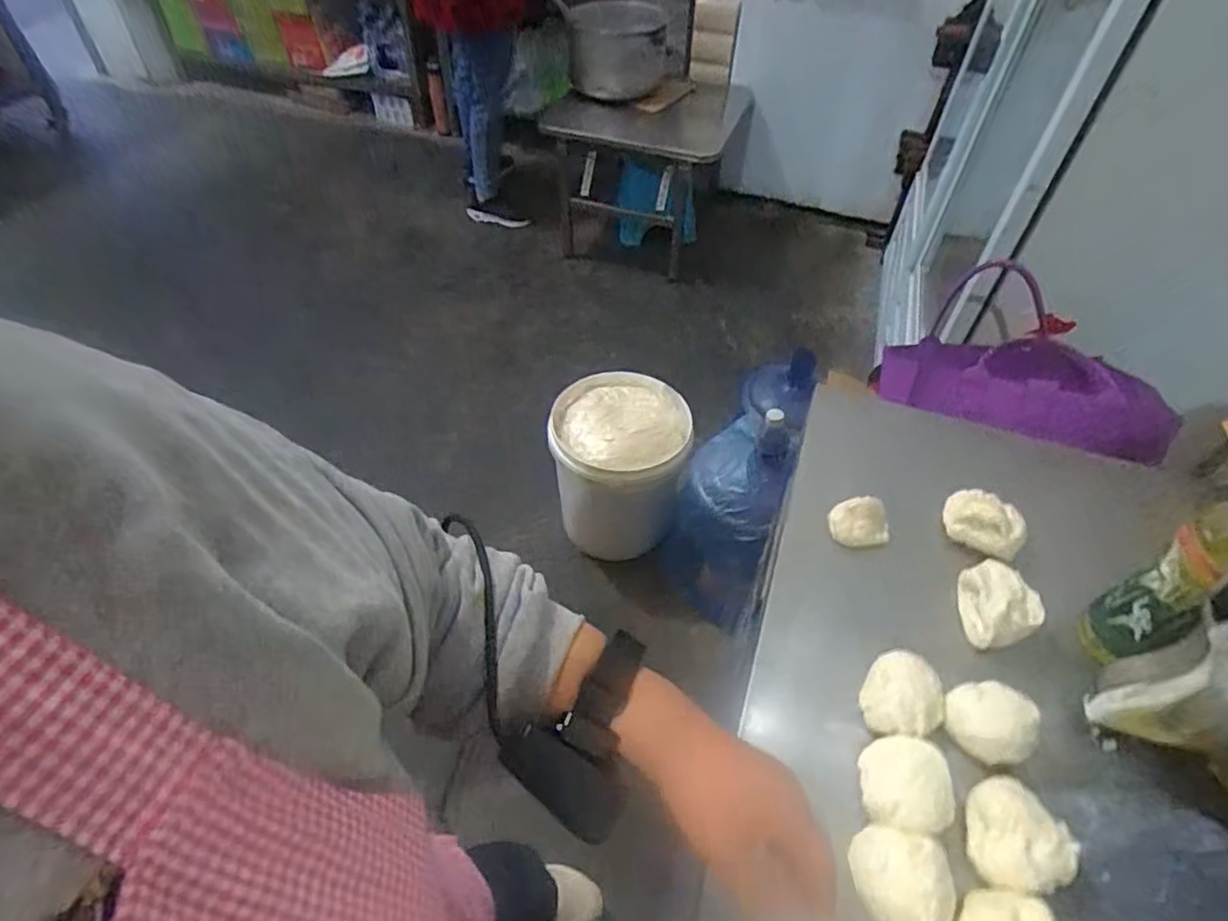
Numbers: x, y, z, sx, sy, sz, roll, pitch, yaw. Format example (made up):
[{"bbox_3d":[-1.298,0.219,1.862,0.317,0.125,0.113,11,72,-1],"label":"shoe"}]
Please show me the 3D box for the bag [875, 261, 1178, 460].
[{"bbox_3d":[0.560,-0.139,0.925,0.320,0.102,0.291,17,51,12],"label":"bag"}]

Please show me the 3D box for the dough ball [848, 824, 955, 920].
[{"bbox_3d":[0.204,0.297,0.468,0.057,0.035,0.069,1,49,-2],"label":"dough ball"}]

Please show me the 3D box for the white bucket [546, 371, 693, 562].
[{"bbox_3d":[0.008,0.011,1.550,0.301,0.322,0.304,1,49,-1],"label":"white bucket"}]

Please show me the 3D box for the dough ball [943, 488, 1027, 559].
[{"bbox_3d":[0.382,0.063,0.680,0.075,0.036,0.052,31,55,22],"label":"dough ball"}]

